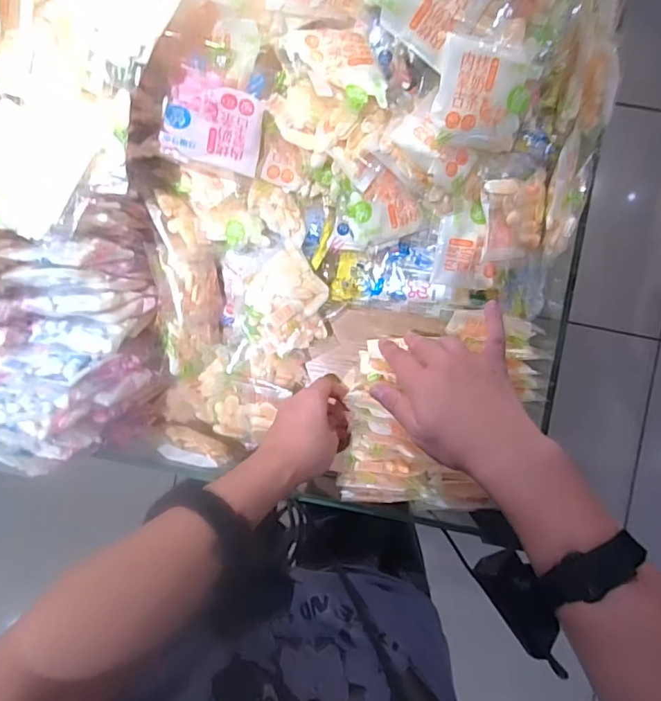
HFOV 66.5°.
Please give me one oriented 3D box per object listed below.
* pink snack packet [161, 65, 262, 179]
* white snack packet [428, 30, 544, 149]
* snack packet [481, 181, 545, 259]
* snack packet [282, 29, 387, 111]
[{"bbox_3d":[-0.101,-0.192,0.431,0.082,0.081,0.011,8,51,-11],"label":"pink snack packet"},{"bbox_3d":[0.129,-0.213,0.424,0.082,0.012,0.076,4,120,-12],"label":"white snack packet"},{"bbox_3d":[0.176,-0.125,0.484,0.076,0.010,0.074,-8,108,-25],"label":"snack packet"},{"bbox_3d":[0.006,-0.239,0.427,0.078,0.019,0.068,-7,89,2],"label":"snack packet"}]

